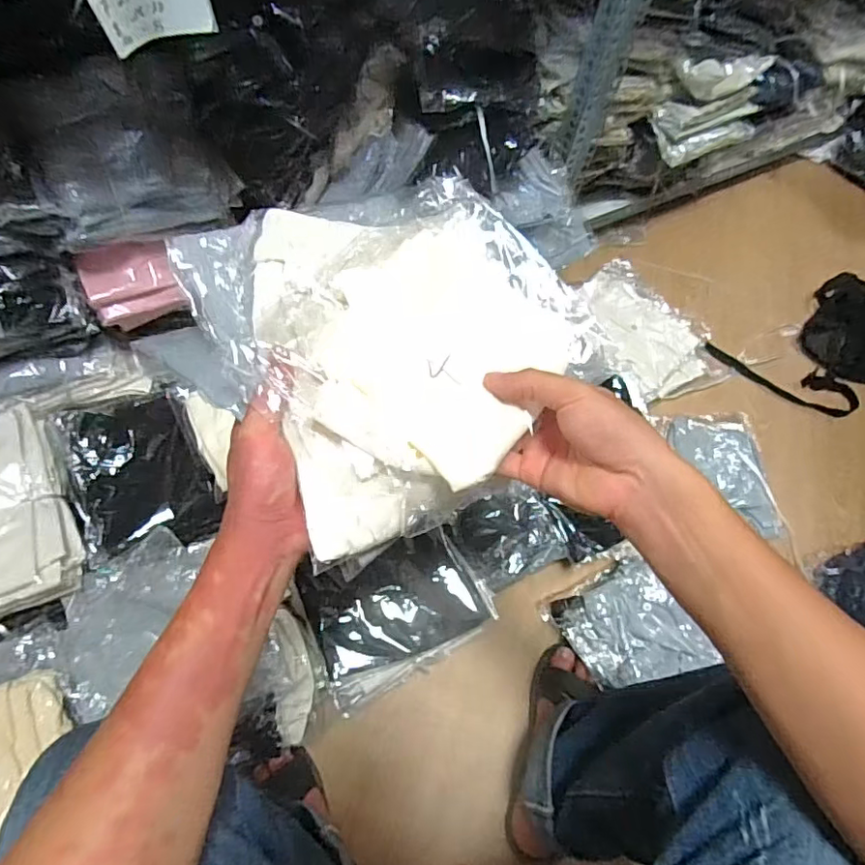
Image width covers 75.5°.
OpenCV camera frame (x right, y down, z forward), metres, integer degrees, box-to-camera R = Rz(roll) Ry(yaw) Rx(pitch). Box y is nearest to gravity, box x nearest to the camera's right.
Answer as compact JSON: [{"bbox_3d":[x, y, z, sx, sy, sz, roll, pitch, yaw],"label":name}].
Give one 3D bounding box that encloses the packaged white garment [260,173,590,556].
[{"bbox_3d":[-0.013,-0.068,0.401,0.224,0.050,0.233,-24,86,-8],"label":"packaged white garment"}]

